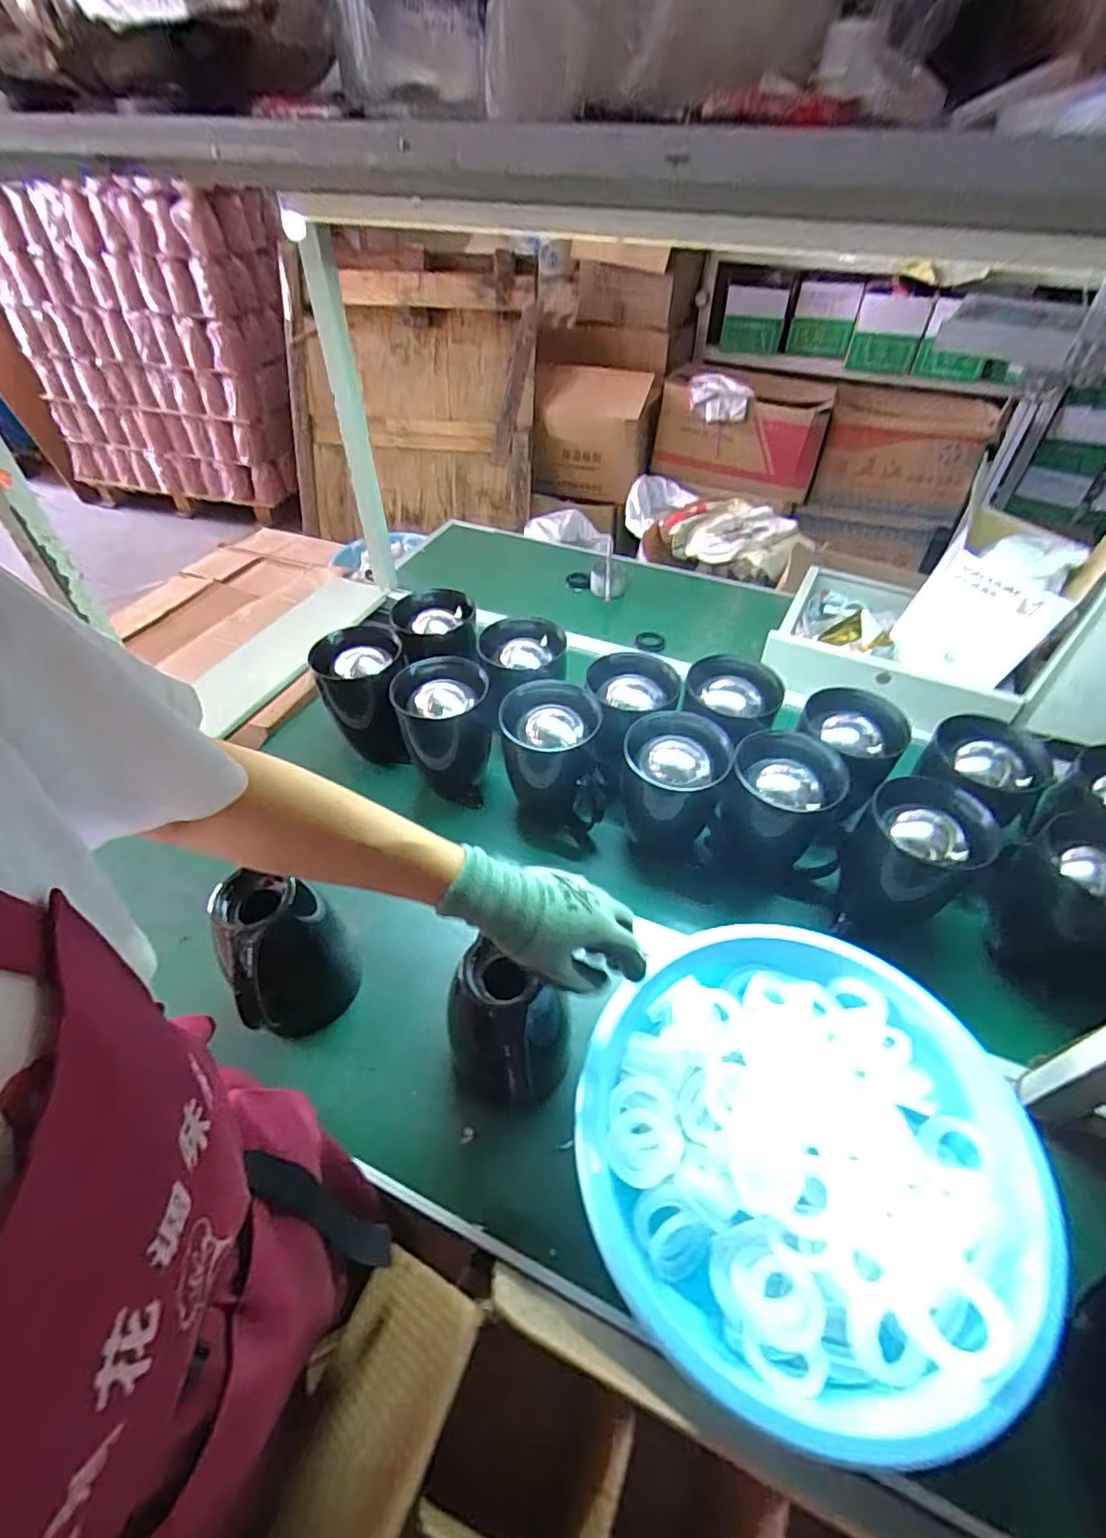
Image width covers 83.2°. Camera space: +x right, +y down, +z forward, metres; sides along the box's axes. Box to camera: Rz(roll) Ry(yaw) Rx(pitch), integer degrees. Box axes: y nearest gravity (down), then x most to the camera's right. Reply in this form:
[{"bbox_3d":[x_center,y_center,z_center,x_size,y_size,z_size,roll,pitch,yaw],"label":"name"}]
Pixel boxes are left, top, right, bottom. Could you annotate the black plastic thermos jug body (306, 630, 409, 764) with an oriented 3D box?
[{"bbox_3d":[-0.286,-0.102,0.955,0.121,0.185,0.138,3,43,1],"label":"black plastic thermos jug body"}]

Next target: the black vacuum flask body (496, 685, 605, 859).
[{"bbox_3d":[-0.006,0.006,0.872,0.124,0.219,0.122,0,43,-2],"label":"black vacuum flask body"}]

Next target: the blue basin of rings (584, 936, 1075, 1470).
[{"bbox_3d":[0.211,0.338,0.548,0.364,0.115,0.338,1,43,-1],"label":"blue basin of rings"}]

